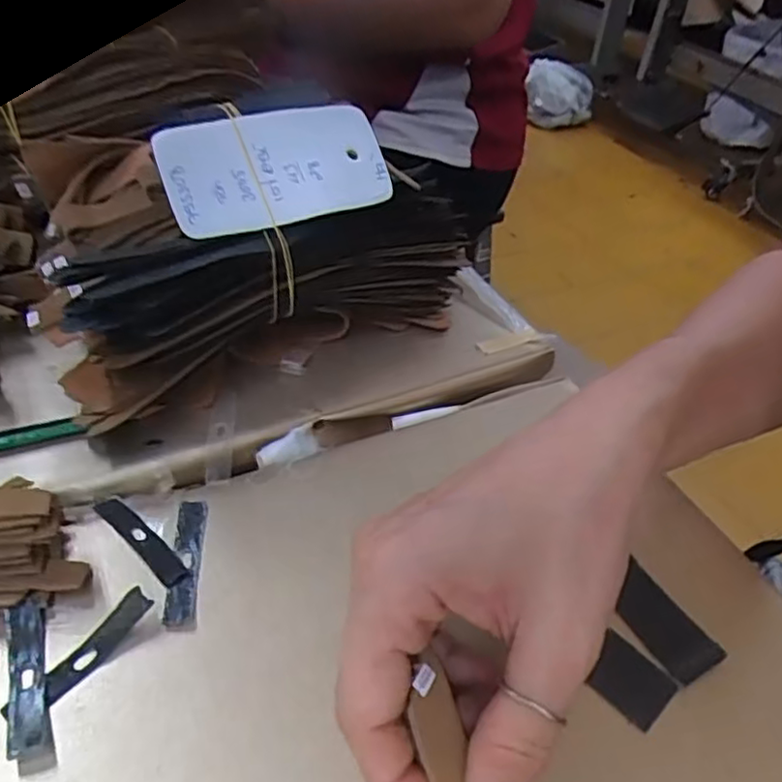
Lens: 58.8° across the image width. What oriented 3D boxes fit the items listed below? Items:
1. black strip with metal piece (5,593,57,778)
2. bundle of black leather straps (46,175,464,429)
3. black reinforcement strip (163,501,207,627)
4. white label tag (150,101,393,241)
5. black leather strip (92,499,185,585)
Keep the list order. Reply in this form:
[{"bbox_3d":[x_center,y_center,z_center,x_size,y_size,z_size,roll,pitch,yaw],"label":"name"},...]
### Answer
[{"bbox_3d":[-0.115,0.091,0.220,0.012,0.007,0.056,-12,44,-21],"label":"black strip with metal piece"},{"bbox_3d":[-0.046,-0.047,0.333,0.204,0.071,0.046,-24,50,-31],"label":"bundle of black leather straps"},{"bbox_3d":[-0.076,0.062,0.260,0.011,0.004,0.053,0,41,-8],"label":"black reinforcement strip"},{"bbox_3d":[-0.050,-0.103,0.320,0.104,0.009,0.056,-19,82,-22],"label":"white label tag"},{"bbox_3d":[-0.097,0.055,0.266,0.054,0.004,0.010,35,48,28],"label":"black leather strip"}]

